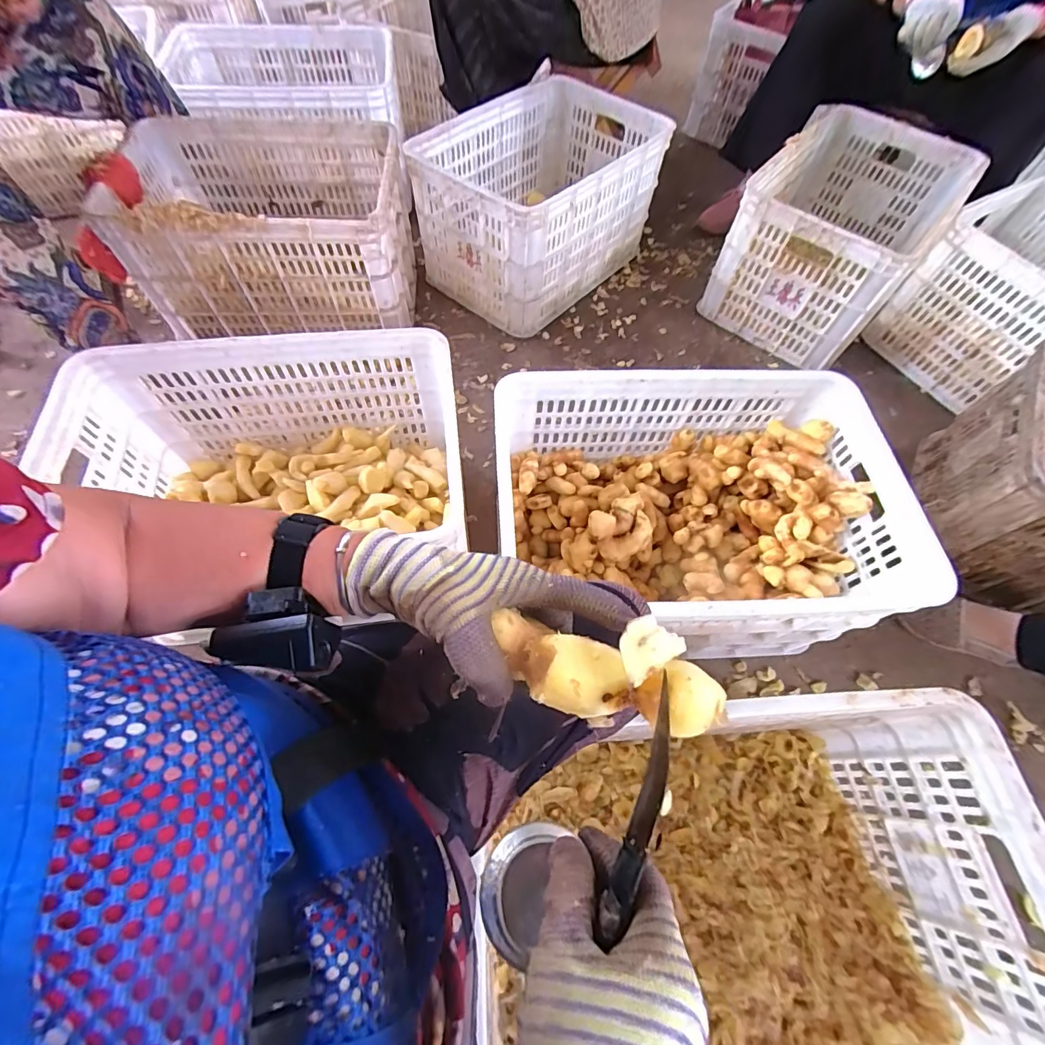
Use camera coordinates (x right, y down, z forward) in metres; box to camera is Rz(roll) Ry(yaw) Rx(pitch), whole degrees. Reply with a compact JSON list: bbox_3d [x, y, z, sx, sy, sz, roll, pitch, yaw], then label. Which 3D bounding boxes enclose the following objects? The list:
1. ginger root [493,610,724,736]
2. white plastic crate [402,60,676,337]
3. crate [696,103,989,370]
[{"bbox_3d":[0.046,0.080,0.258,0.121,0.030,0.055,9,62,12],"label":"ginger root"},{"bbox_3d":[0.062,-0.771,1.134,0.355,0.301,0.585,37,68,17],"label":"white plastic crate"},{"bbox_3d":[0.726,-0.677,1.105,0.350,0.283,0.559,33,66,15],"label":"crate"}]

